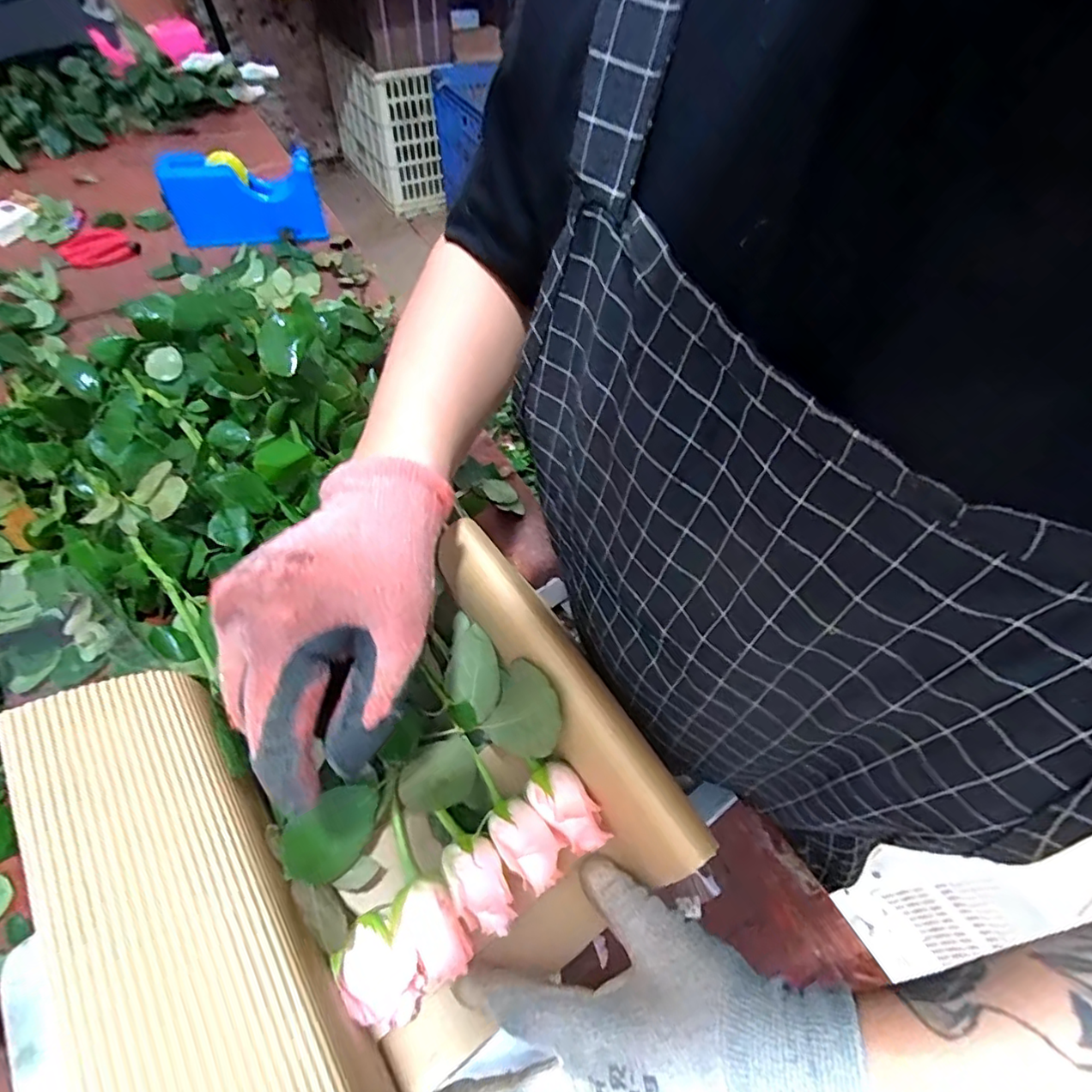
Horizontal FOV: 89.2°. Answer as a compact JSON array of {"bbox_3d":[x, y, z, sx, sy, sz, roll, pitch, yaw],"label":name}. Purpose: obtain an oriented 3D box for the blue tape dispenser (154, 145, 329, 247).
[{"bbox_3d":[-0.426,-0.491,0.785,0.201,0.098,0.063,1,55,-2],"label":"blue tape dispenser"}]

